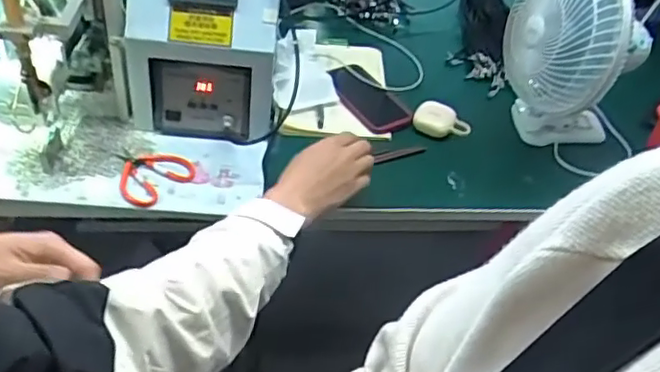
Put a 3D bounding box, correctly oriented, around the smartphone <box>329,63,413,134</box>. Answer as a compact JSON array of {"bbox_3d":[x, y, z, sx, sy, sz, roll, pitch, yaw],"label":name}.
[{"bbox_3d":[0.059,-0.137,0.990,0.077,0.014,0.146,-26,68,-30],"label":"smartphone"}]

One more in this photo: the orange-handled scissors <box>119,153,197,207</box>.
[{"bbox_3d":[-0.238,-0.010,0.841,0.105,0.020,0.091,0,38,3],"label":"orange-handled scissors"}]

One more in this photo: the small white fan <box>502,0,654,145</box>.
[{"bbox_3d":[0.313,-0.148,0.847,0.167,0.279,0.152,14,52,15],"label":"small white fan"}]

